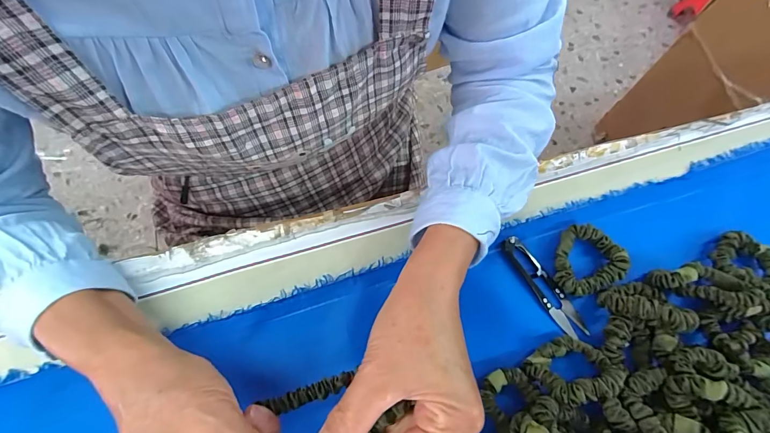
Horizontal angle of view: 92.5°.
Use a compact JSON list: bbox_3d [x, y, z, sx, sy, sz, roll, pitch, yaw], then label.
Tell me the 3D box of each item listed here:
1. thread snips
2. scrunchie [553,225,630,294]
[{"bbox_3d":[0.141,0.060,0.326,0.022,0.017,0.099,-30,72,-12],"label":"thread snips"},{"bbox_3d":[0.178,0.036,0.325,0.059,0.015,0.058,0,68,-1],"label":"scrunchie"}]

